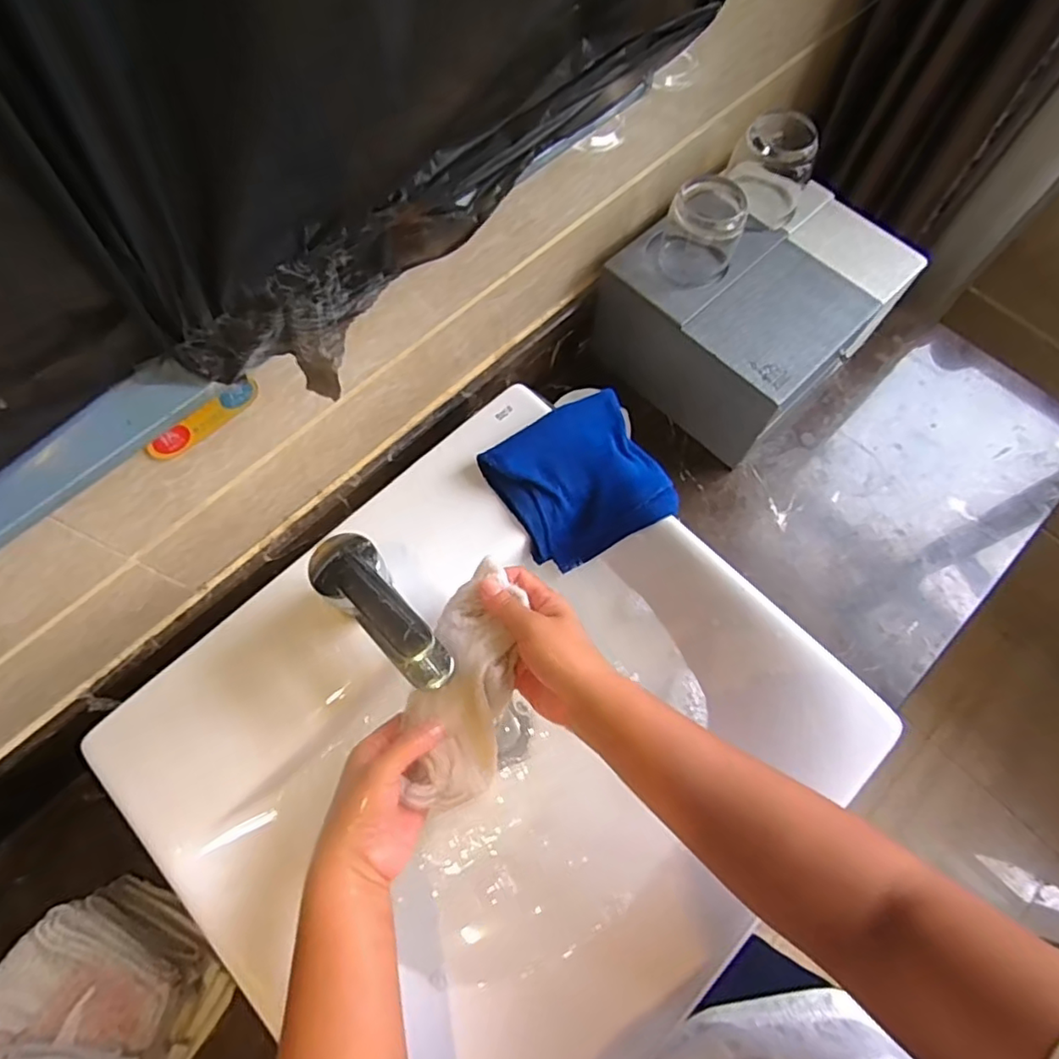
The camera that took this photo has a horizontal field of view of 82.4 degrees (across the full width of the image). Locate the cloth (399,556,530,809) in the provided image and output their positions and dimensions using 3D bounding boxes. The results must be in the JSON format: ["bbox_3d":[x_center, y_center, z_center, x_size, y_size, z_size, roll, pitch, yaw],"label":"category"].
[{"bbox_3d":[-0.048,0.109,0.430,0.067,0.037,0.170,9,90,3],"label":"cloth"}]

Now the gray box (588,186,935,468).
[{"bbox_3d":[0.242,-0.245,0.670,0.220,0.135,0.256,43,75,14],"label":"gray box"}]

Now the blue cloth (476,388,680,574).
[{"bbox_3d":[0.044,-0.040,0.534,0.141,0.054,0.128,-28,72,-11],"label":"blue cloth"}]

